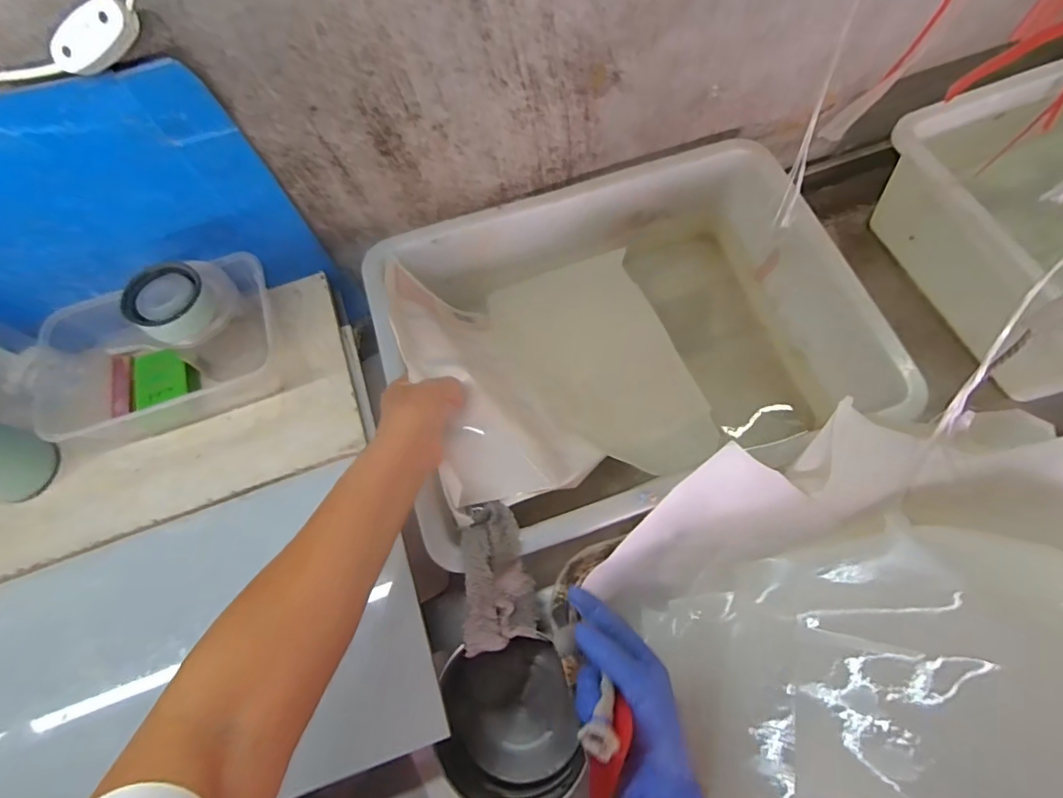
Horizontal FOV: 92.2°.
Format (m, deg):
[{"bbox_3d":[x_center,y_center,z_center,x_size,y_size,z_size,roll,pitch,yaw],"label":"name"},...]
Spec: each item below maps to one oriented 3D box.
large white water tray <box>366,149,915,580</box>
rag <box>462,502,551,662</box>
[{"bbox_3d":[0.095,-0.057,0.579,0.468,0.169,0.354,-18,70,-5],"label":"large white water tray"},{"bbox_3d":[-0.031,0.161,0.453,0.065,0.044,0.129,-7,102,-1],"label":"rag"}]

